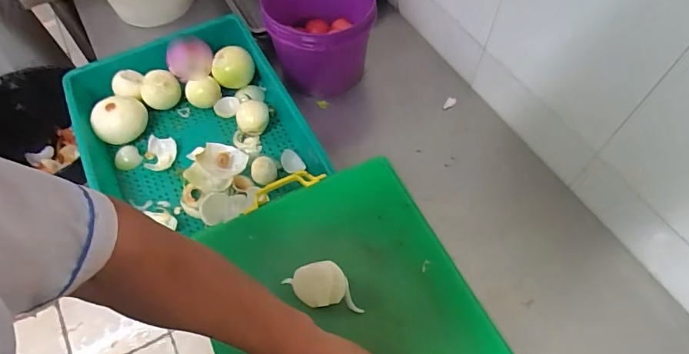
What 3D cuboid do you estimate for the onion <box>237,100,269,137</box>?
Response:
[{"bbox_3d":[-0.179,-0.110,0.881,0.060,0.061,0.056,0,59,0],"label":"onion"}]

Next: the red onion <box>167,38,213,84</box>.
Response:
[{"bbox_3d":[-0.320,-0.244,0.916,0.094,0.067,0.072,-23,62,-13],"label":"red onion"}]

